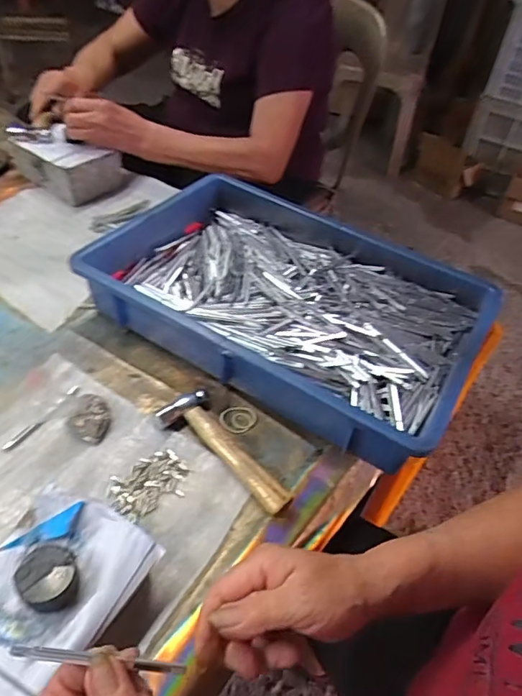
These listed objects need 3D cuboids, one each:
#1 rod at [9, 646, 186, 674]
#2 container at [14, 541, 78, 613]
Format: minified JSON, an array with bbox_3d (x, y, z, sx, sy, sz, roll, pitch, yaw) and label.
[{"bbox_3d":[-0.081,0.160,0.251,0.089,0.004,0.006,21,42,-20],"label":"rod"},{"bbox_3d":[-0.148,0.160,0.340,0.038,0.023,0.038,4,45,-4],"label":"container"}]

